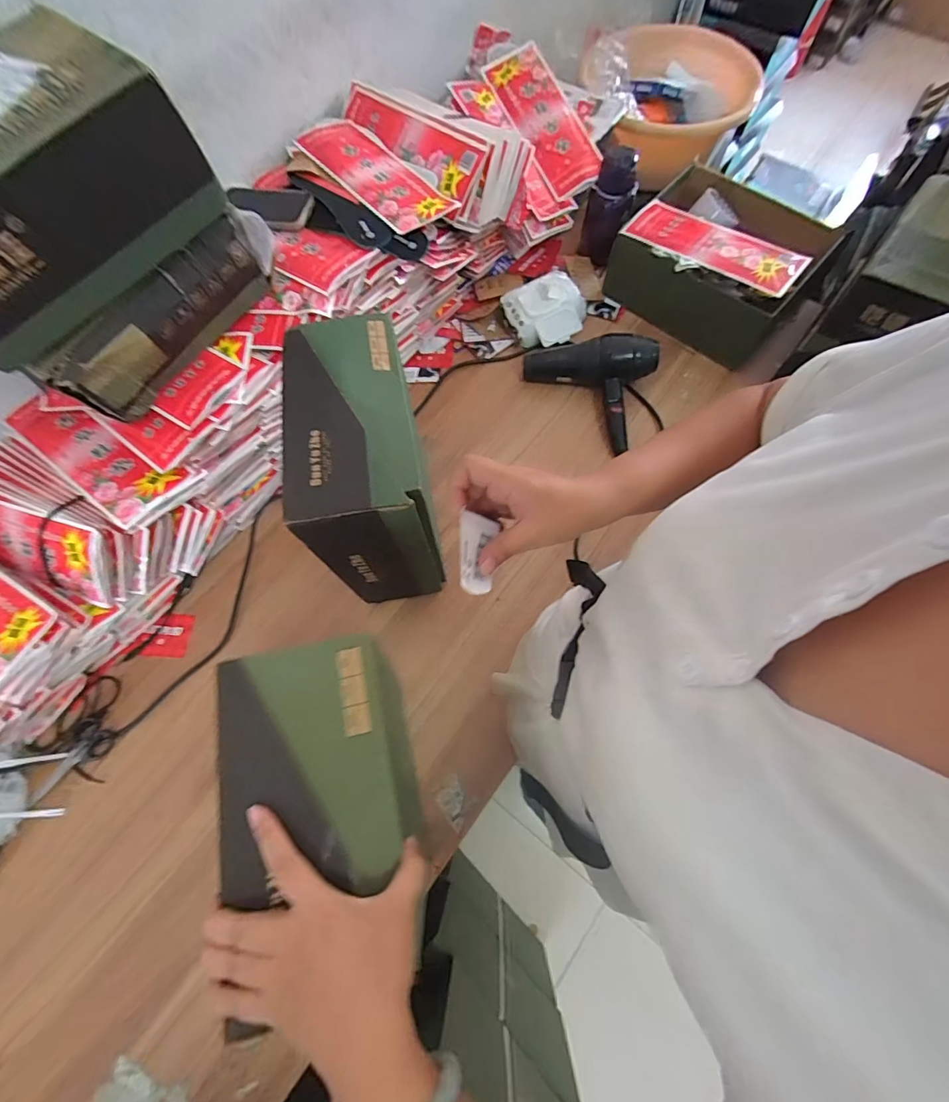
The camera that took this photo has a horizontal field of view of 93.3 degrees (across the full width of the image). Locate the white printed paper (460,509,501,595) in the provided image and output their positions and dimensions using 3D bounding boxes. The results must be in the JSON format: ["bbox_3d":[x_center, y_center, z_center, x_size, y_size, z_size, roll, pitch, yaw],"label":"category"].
[{"bbox_3d":[0.001,0.002,0.357,0.034,0.009,0.064,17,68,-29],"label":"white printed paper"}]

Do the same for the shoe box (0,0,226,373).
[{"bbox_3d":[-0.482,-0.386,0.476,0.233,0.138,0.313,39,76,14],"label":"shoe box"}]

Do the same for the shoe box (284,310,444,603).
[{"bbox_3d":[-0.139,-0.098,0.623,0.135,0.327,0.254,-11,70,-3],"label":"shoe box"}]

